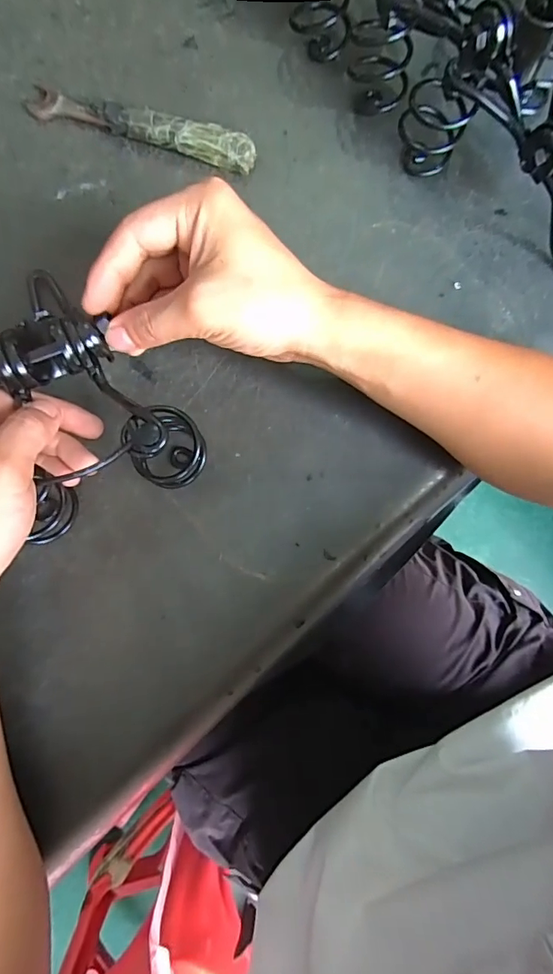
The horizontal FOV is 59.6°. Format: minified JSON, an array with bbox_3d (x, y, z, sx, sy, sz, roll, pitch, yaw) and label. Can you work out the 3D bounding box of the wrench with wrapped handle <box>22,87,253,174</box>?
[{"bbox_3d":[-0.097,-0.261,0.349,0.166,0.015,0.023,16,82,0],"label":"wrench with wrapped handle"}]

